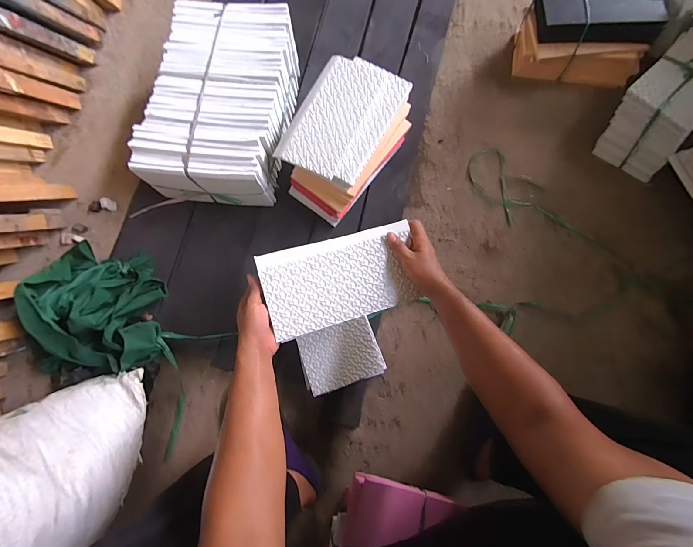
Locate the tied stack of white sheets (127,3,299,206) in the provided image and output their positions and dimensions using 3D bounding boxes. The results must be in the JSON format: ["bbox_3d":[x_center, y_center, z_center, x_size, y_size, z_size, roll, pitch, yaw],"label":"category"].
[{"bbox_3d":[-0.298,-0.415,0.820,0.301,0.154,0.460,6,77,3],"label":"tied stack of white sheets"}]

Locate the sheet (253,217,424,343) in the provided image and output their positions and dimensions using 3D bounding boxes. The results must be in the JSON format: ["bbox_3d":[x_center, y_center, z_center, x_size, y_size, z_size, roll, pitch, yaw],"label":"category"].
[{"bbox_3d":[-0.006,0.009,0.587,0.271,0.007,0.148,-15,92,-14],"label":"sheet"}]

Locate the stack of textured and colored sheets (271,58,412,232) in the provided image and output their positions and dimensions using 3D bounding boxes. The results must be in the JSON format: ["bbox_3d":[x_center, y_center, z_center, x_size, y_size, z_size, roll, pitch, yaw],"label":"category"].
[{"bbox_3d":[-0.006,-0.320,0.805,0.211,0.166,0.324,34,80,8],"label":"stack of textured and colored sheets"}]

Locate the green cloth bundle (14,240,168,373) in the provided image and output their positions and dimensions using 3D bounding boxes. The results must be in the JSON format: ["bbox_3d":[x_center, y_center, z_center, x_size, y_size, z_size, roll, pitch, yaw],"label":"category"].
[{"bbox_3d":[-0.555,0.062,0.752,0.240,0.134,0.312,-8,77,-1],"label":"green cloth bundle"}]

